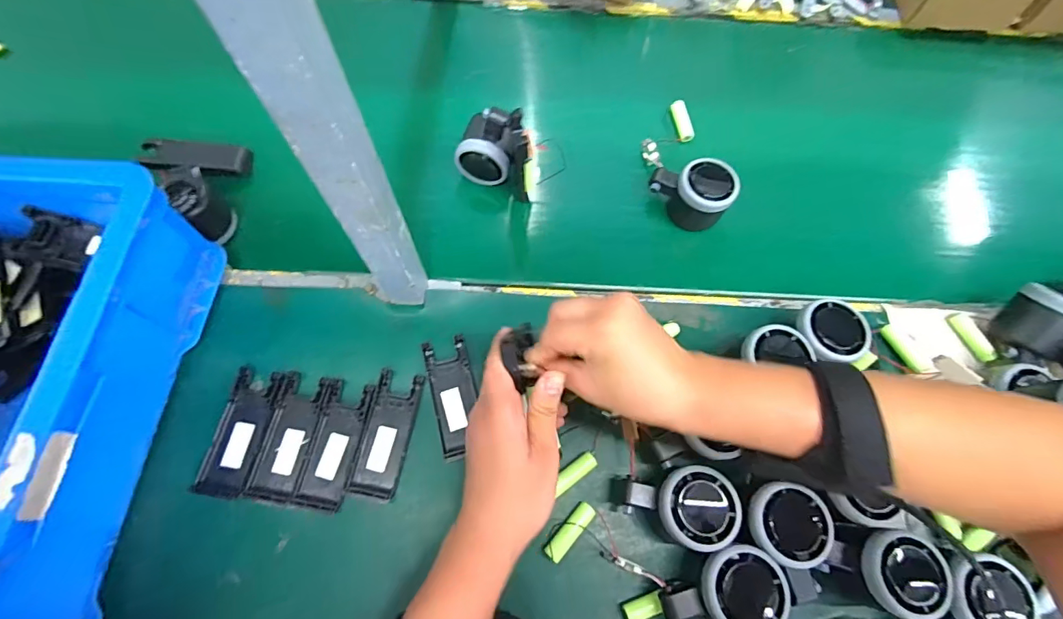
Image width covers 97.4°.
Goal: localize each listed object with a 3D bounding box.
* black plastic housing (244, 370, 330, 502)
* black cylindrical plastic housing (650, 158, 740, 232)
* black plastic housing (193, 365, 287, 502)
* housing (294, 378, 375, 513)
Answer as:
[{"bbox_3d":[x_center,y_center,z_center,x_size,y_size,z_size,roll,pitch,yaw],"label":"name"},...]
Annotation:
[{"bbox_3d":[-0.201,0.105,0.388,0.039,0.008,0.100,10,69,2],"label":"black plastic housing"},{"bbox_3d":[0.172,-0.125,0.491,0.076,0.058,0.053,39,72,12],"label":"black cylindrical plastic housing"},{"bbox_3d":[-0.241,0.101,0.389,0.042,0.006,0.101,10,69,2],"label":"black plastic housing"},{"bbox_3d":[-0.163,0.111,0.387,0.038,0.009,0.101,11,69,2],"label":"housing"}]

